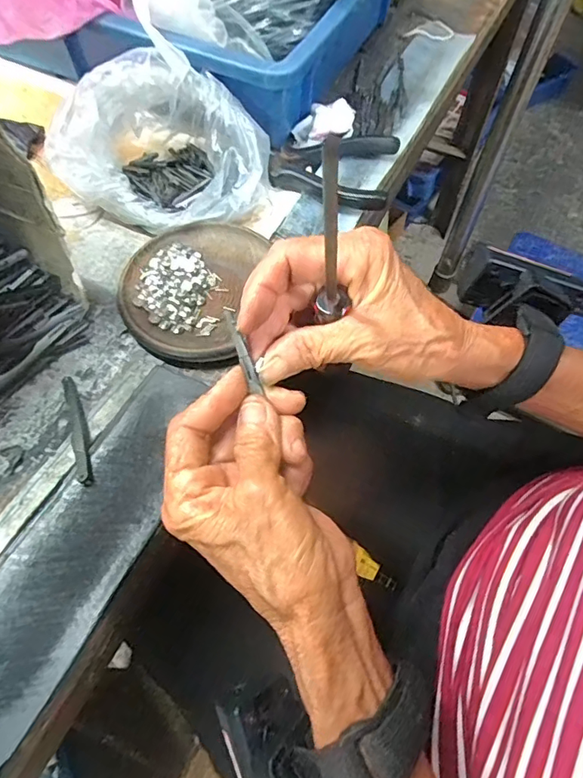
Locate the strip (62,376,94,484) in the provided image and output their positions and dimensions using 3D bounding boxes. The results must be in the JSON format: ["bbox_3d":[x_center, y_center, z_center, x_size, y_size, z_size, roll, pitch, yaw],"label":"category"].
[{"bbox_3d":[-0.126,0.022,0.299,0.009,0.007,0.080,-20,50,-12],"label":"strip"}]

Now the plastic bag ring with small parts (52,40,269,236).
[{"bbox_3d":[-0.090,-0.182,0.372,0.136,0.076,0.115,18,61,9],"label":"plastic bag ring with small parts"}]

